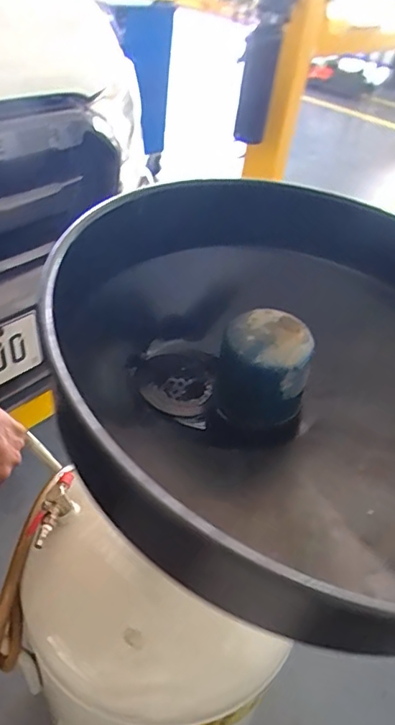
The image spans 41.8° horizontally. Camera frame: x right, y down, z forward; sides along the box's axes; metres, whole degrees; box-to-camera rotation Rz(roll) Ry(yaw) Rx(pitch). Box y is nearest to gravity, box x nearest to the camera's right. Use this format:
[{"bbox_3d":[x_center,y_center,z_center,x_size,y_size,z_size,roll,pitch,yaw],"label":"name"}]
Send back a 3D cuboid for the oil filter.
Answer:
[{"bbox_3d":[0.057,0.006,0.454,0.082,0.086,0.076,5,40,4],"label":"oil filter"}]

